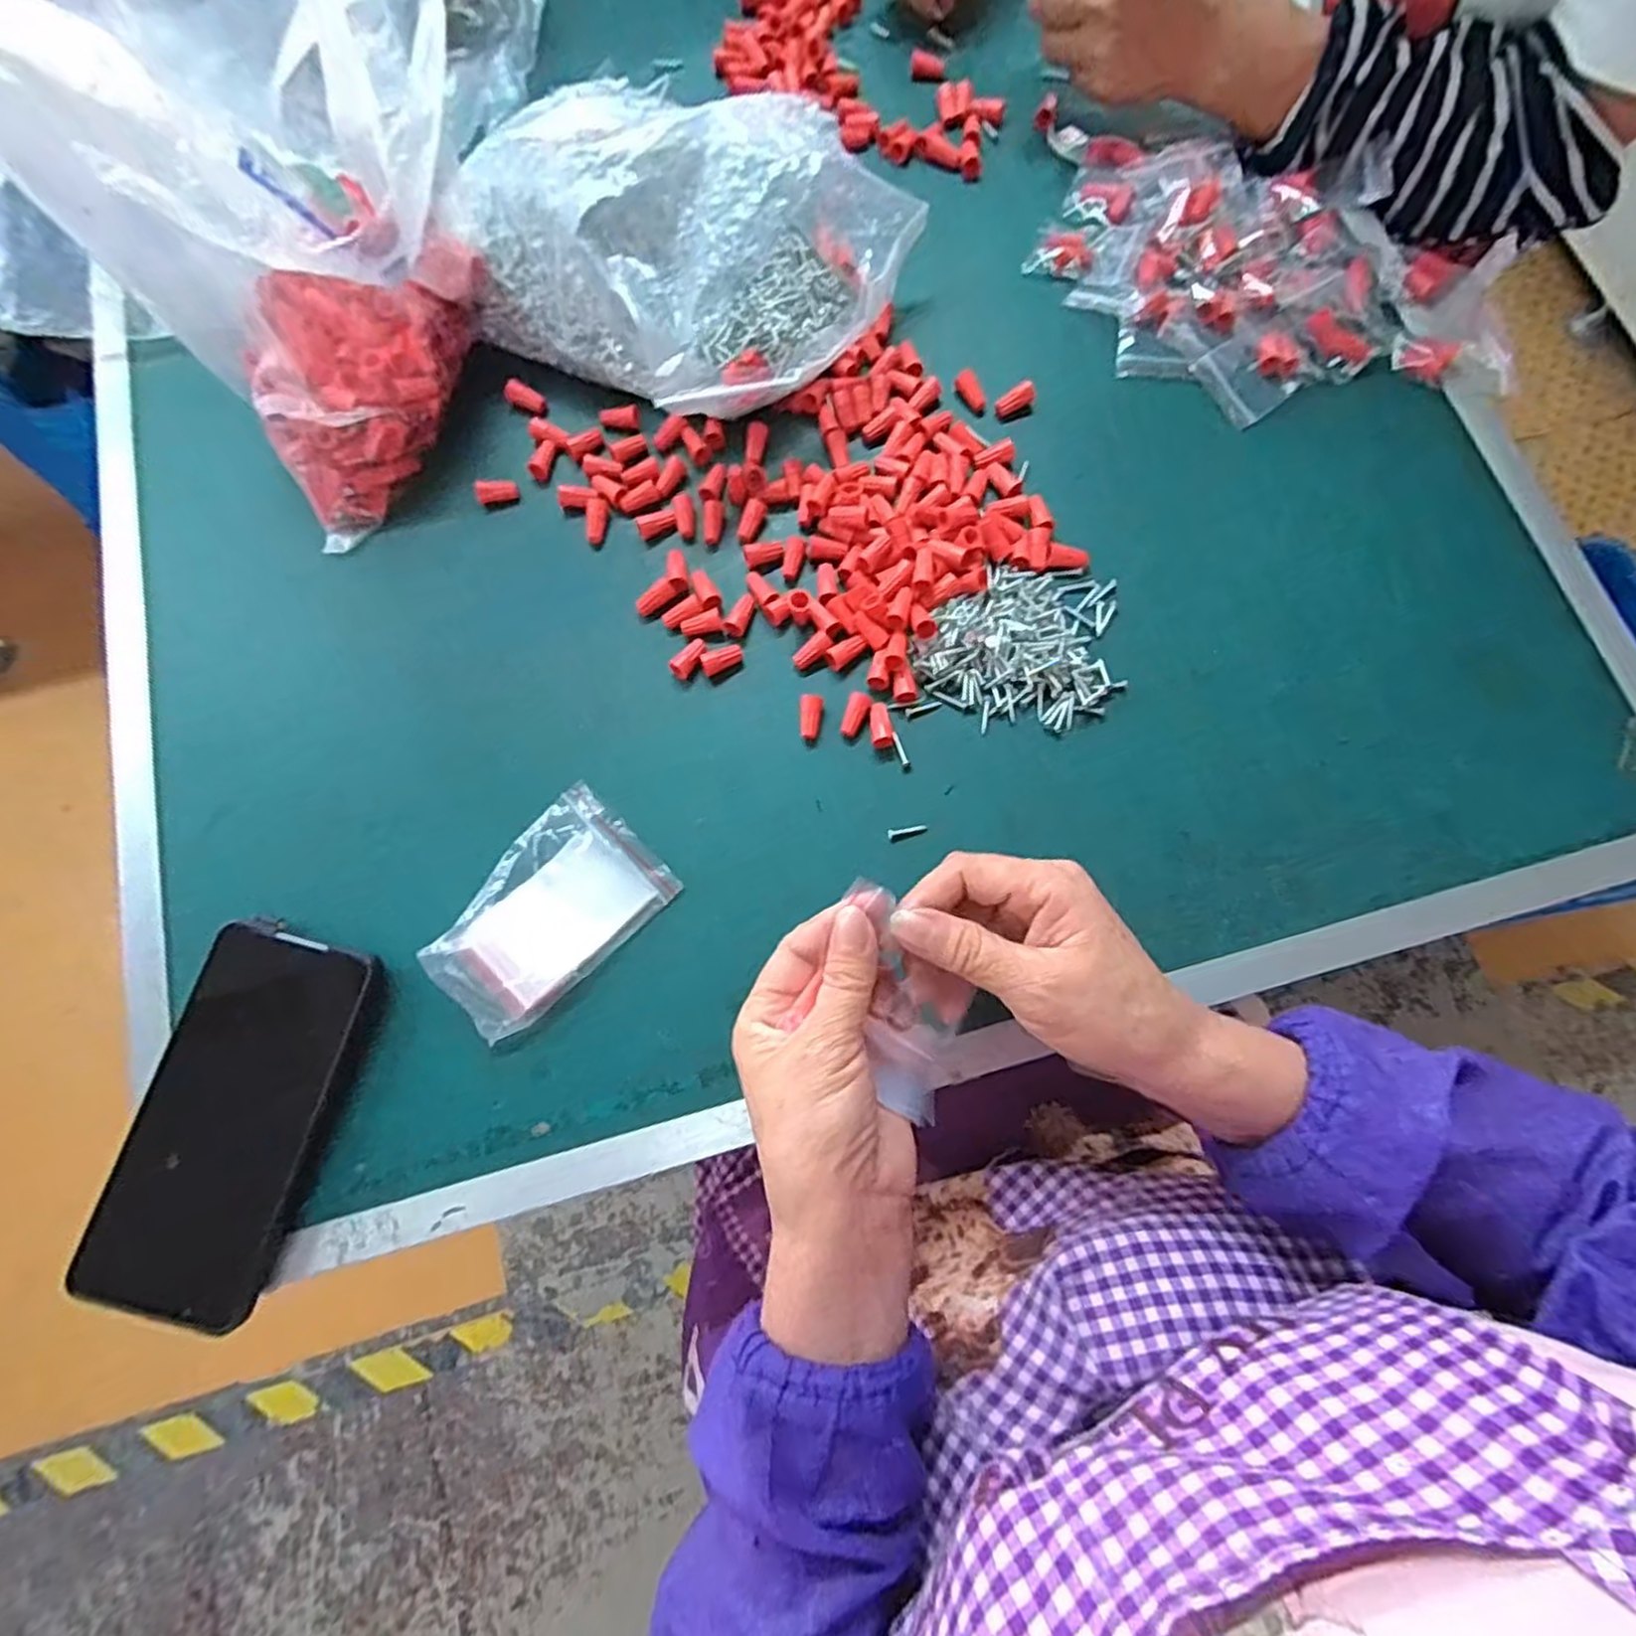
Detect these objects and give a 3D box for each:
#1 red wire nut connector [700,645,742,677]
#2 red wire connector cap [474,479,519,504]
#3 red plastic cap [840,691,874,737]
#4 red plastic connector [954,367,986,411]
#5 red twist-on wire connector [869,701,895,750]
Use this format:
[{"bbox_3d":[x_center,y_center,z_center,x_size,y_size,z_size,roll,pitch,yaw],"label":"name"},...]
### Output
[{"bbox_3d":[-0.050,-0.082,0.382,0.022,0.011,0.010,-21,77,-4],"label":"red wire nut connector"},{"bbox_3d":[-0.179,-0.182,0.406,0.022,0.013,0.011,-20,77,-4],"label":"red wire connector cap"},{"bbox_3d":[0.021,-0.054,0.384,0.012,0.009,0.024,15,77,5],"label":"red plastic cap"},{"bbox_3d":[0.088,-0.246,0.419,0.010,0.008,0.024,-31,91,-6],"label":"red plastic connector"},{"bbox_3d":[0.033,-0.048,0.381,0.012,0.008,0.025,-6,76,-1],"label":"red twist-on wire connector"}]

